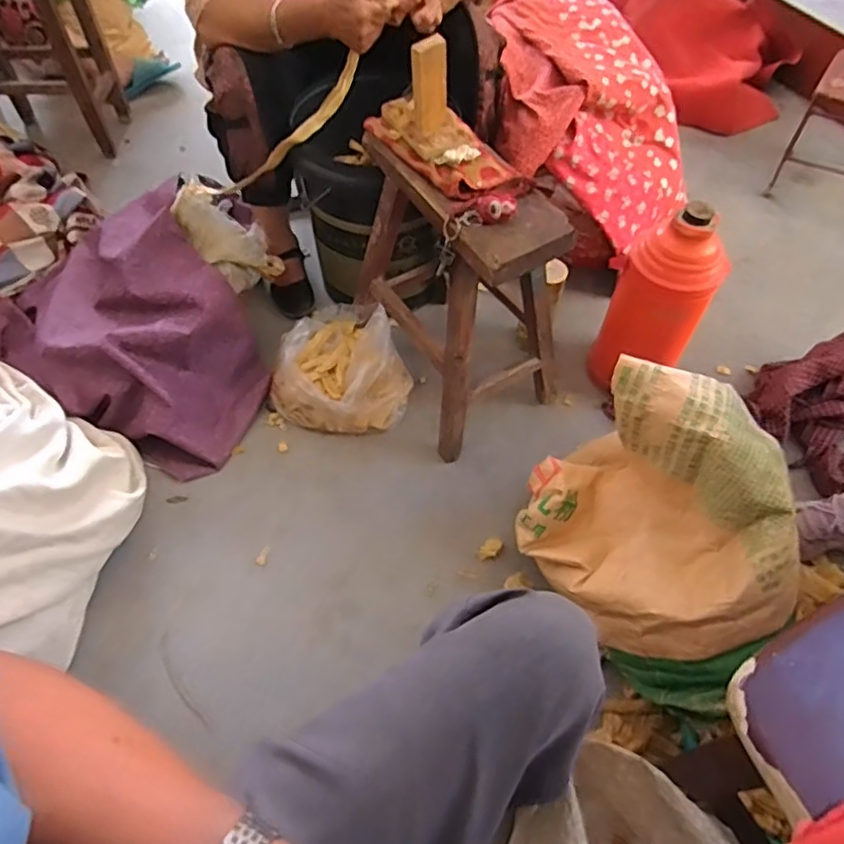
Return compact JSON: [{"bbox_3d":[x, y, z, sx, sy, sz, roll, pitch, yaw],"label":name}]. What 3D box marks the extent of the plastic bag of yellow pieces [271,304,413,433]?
[{"bbox_3d":[-0.141,-0.111,1.149,0.236,0.130,0.234,11,55,7],"label":"plastic bag of yellow pieces"}]

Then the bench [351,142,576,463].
[{"bbox_3d":[0.050,-0.229,1.032,0.242,0.405,0.354,-30,60,-20],"label":"bench"}]

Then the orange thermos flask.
[{"bbox_3d":[0.403,-0.215,1.053,0.170,0.326,0.143,21,57,14],"label":"orange thermos flask"}]

